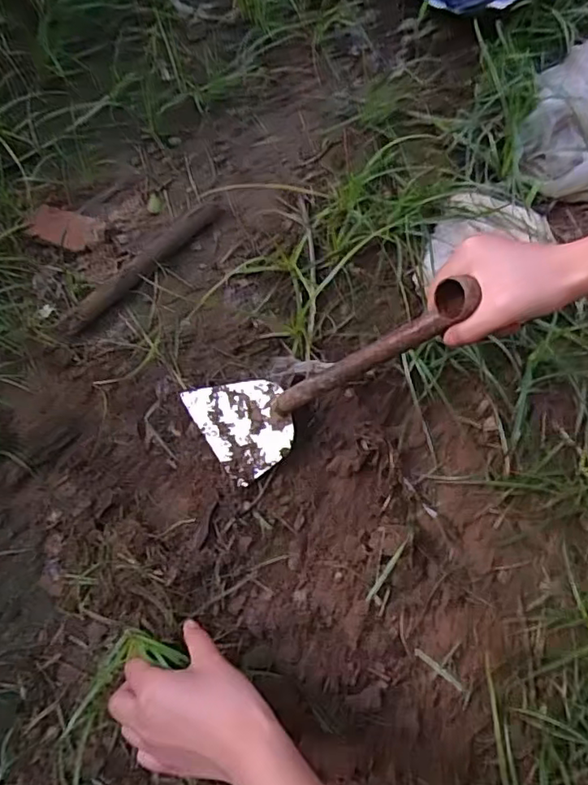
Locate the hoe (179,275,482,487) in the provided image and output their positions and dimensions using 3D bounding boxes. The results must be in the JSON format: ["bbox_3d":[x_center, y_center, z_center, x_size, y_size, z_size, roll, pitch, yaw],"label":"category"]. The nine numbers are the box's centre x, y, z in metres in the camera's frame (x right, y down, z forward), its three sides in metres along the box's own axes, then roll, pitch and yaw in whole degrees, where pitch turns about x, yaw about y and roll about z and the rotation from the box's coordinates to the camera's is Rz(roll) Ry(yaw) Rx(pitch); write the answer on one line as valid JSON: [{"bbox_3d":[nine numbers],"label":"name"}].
[{"bbox_3d":[0.022,-0.003,0.482,0.288,0.045,0.093,-27,62,37],"label":"hoe"}]

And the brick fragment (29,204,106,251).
[{"bbox_3d":[-0.251,-0.181,0.644,0.077,0.018,0.041,13,84,-5],"label":"brick fragment"}]

